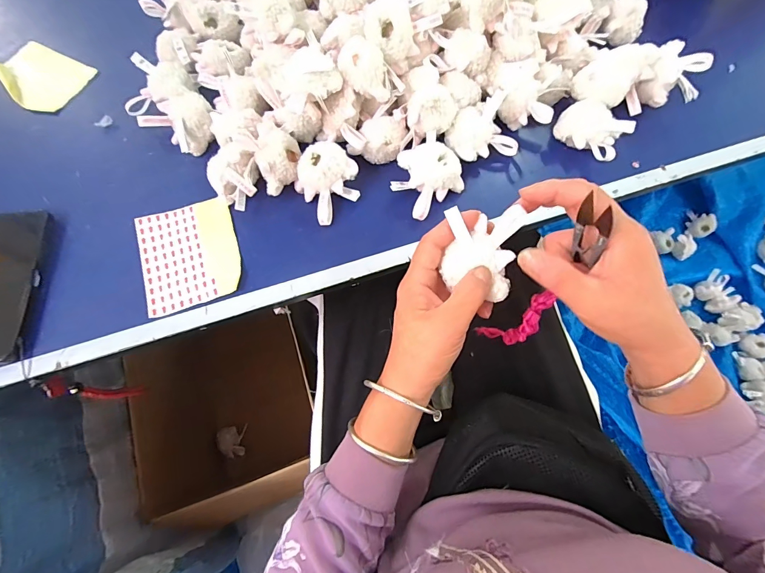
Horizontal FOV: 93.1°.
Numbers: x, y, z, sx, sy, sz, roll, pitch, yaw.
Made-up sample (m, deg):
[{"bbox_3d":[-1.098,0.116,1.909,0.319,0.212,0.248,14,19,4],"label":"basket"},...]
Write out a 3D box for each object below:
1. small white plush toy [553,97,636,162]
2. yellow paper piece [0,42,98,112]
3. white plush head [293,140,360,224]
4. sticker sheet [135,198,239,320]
[{"bbox_3d":[0.236,-0.178,0.411,0.073,0.032,0.049,40,76,13],"label":"small white plush toy"},{"bbox_3d":[-0.455,-0.278,0.479,0.119,0.006,0.089,25,73,9],"label":"yellow paper piece"},{"bbox_3d":[-0.062,-0.118,0.395,0.065,0.039,0.068,0,71,0],"label":"white plush head"},{"bbox_3d":[-0.208,-0.037,0.392,0.100,0.006,0.118,-18,72,-6],"label":"sticker sheet"}]

